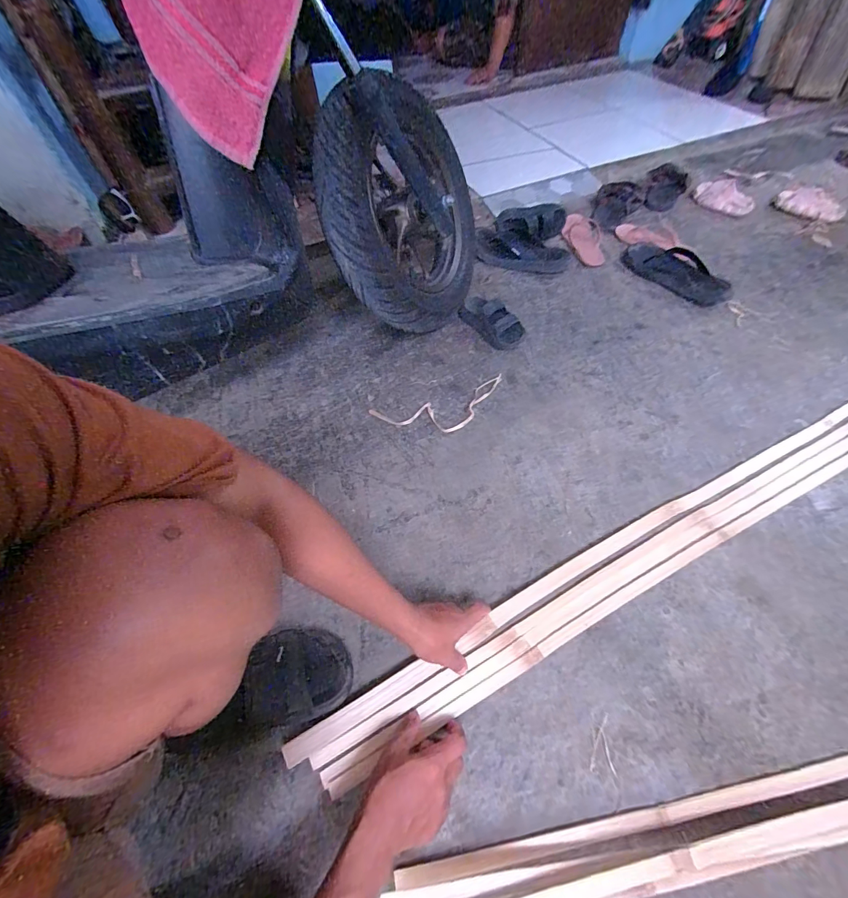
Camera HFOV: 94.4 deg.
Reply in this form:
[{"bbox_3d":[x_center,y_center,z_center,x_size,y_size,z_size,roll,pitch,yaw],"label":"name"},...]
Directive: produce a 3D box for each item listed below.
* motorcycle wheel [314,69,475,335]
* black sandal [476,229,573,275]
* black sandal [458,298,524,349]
[{"bbox_3d":[-0.052,-0.479,0.819,0.125,0.436,0.388,4,16,36],"label":"motorcycle wheel"},{"bbox_3d":[0.279,-0.561,1.127,0.272,0.052,0.120,9,58,9],"label":"black sandal"},{"bbox_3d":[0.166,-0.307,0.951,0.086,0.055,0.169,-40,61,-21],"label":"black sandal"}]

